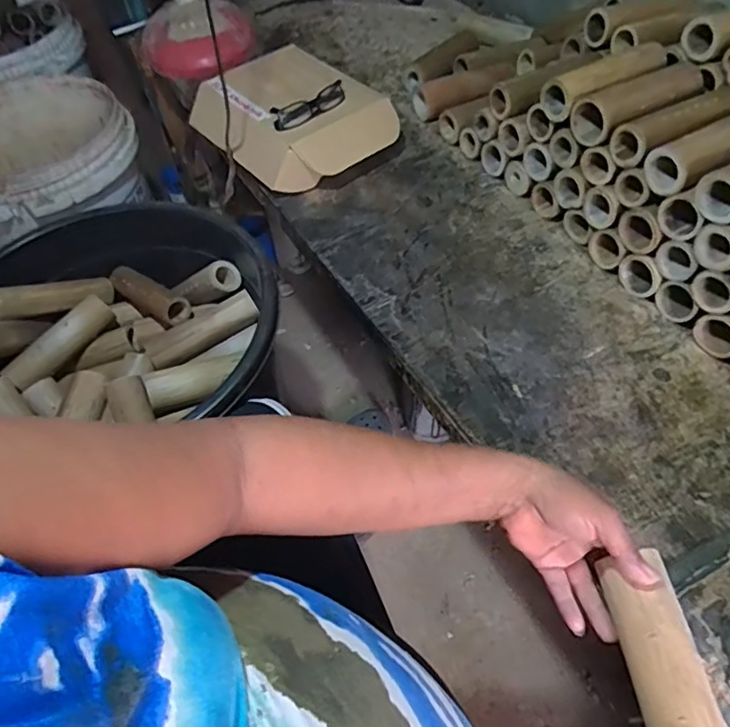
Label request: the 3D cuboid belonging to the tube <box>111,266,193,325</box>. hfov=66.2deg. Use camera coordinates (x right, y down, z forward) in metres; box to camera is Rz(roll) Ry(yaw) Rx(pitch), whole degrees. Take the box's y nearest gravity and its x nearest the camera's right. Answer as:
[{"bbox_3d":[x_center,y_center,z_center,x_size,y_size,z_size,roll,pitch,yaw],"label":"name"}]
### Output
[{"bbox_3d":[-0.352,-0.113,0.904,0.174,0.047,0.050,29,59,21],"label":"tube"}]

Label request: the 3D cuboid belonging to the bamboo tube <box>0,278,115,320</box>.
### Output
[{"bbox_3d":[-0.494,-0.108,0.887,0.183,0.042,0.047,-17,51,-39],"label":"bamboo tube"}]

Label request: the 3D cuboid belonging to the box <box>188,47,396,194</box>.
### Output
[{"bbox_3d":[-0.119,-0.399,0.931,0.309,0.106,0.231,37,63,25],"label":"box"}]

